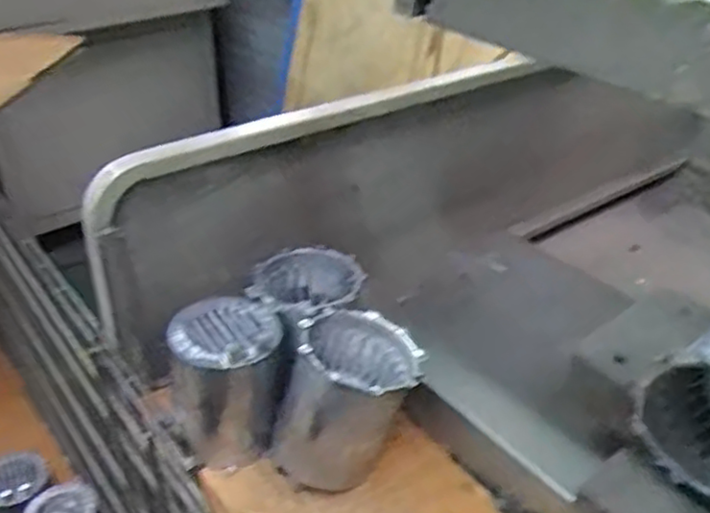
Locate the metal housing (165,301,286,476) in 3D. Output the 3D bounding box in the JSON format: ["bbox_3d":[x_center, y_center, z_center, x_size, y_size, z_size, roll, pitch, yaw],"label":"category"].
[{"bbox_3d":[-0.105,0.101,0.566,0.089,0.112,0.089,-4,35,-7],"label":"metal housing"}]

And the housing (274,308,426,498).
[{"bbox_3d":[-0.007,0.113,0.555,0.110,0.111,0.106,8,35,9],"label":"housing"}]

